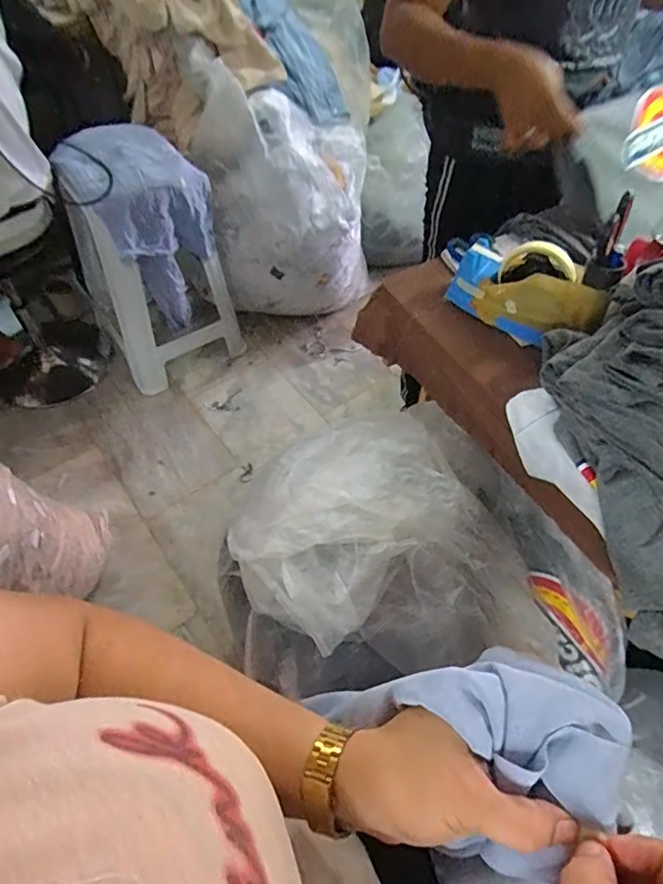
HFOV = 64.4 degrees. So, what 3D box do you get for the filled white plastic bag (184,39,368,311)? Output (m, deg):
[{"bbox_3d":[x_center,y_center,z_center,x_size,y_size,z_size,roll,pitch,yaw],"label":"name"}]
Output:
[{"bbox_3d":[-0.140,-0.758,1.657,0.520,0.589,0.395,-5,56,-7],"label":"filled white plastic bag"}]

